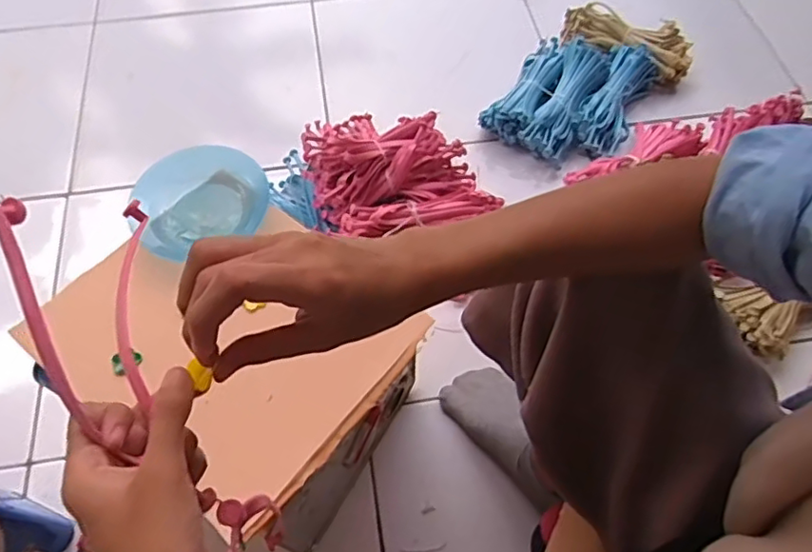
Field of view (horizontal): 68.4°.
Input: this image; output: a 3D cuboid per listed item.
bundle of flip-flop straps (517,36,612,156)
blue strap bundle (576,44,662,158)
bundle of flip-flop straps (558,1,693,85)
[{"bbox_3d":[0.250,-0.278,0.935,0.076,0.038,0.201,28,79,15],"label":"bundle of flip-flop straps"},{"bbox_3d":[0.333,-0.278,0.950,0.083,0.068,0.199,31,65,16],"label":"blue strap bundle"},{"bbox_3d":[0.368,-0.394,1.013,0.227,0.070,0.074,26,64,13],"label":"bundle of flip-flop straps"}]

